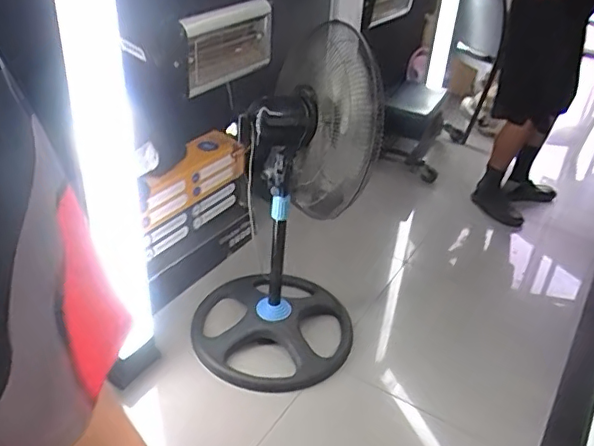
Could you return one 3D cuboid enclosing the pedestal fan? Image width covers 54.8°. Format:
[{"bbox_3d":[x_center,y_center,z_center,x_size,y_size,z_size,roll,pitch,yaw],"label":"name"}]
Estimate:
[{"bbox_3d":[-0.058,-0.038,1.640,0.485,0.854,0.583,-3,34,-9],"label":"pedestal fan"}]

